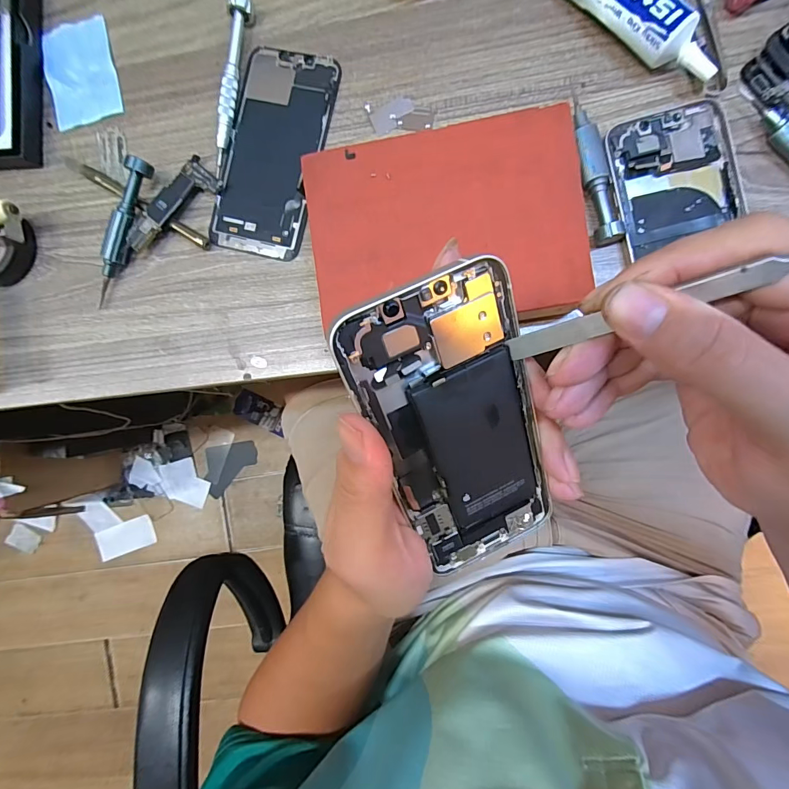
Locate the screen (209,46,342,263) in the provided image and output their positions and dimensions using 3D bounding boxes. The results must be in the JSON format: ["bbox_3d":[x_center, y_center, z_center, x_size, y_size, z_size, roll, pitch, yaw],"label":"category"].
[{"bbox_3d":[-0.085,-0.170,0.291,0.066,0.004,0.142,15,92,6],"label":"screen"}]

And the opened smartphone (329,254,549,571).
[{"bbox_3d":[0.029,0.019,0.181,0.069,0.007,0.144,-24,120,-6],"label":"opened smartphone"}]

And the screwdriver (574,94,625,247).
[{"bbox_3d":[0.127,-0.142,0.262,0.018,0.010,0.095,-14,89,7],"label":"screwdriver"}]

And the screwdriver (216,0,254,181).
[{"bbox_3d":[-0.114,-0.213,0.288,0.012,0.016,0.118,10,92,7],"label":"screwdriver"}]

